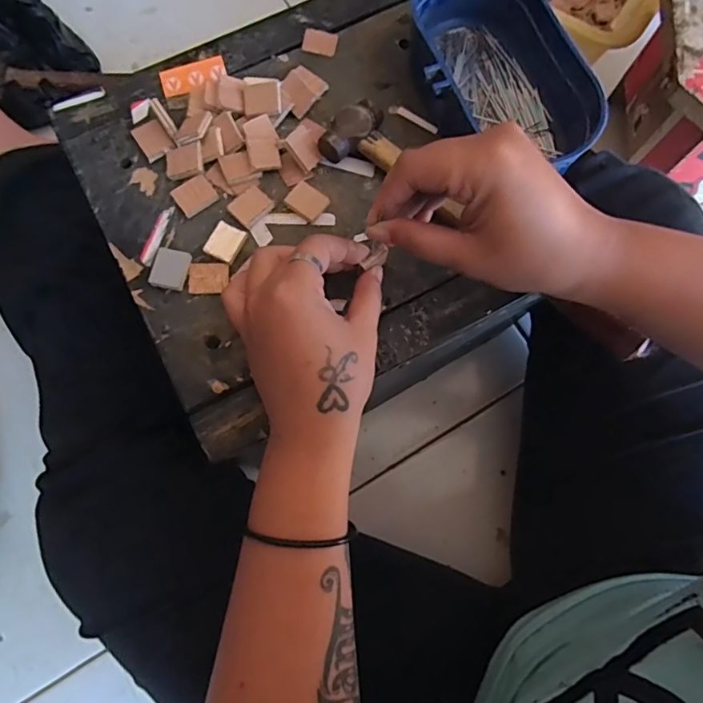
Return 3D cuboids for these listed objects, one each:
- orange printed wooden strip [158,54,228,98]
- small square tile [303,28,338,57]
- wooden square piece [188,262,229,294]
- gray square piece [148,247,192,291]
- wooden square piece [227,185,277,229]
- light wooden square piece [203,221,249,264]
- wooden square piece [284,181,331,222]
[{"bbox_3d":[-0.111,-0.194,0.346,0.045,0.004,0.020,-20,85,-1],"label":"orange printed wooden strip"},{"bbox_3d":[-0.023,-0.225,0.355,0.024,0.004,0.019,8,77,1],"label":"small square tile"},{"bbox_3d":[-0.090,-0.047,0.313,0.024,0.004,0.021,-2,77,-2],"label":"wooden square piece"},{"bbox_3d":[-0.114,-0.052,0.312,0.021,0.007,0.026,10,77,1],"label":"gray square piece"},{"bbox_3d":[-0.065,-0.095,0.322,0.020,0.004,0.025,44,80,9],"label":"wooden square piece"},{"bbox_3d":[-0.081,-0.070,0.318,0.021,0.007,0.024,25,77,5],"label":"light wooden square piece"},{"bbox_3d":[-0.029,-0.099,0.323,0.025,0.004,0.020,36,78,7],"label":"wooden square piece"}]

